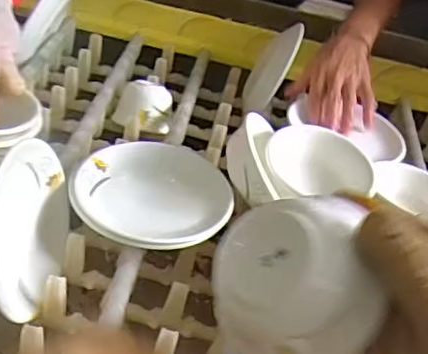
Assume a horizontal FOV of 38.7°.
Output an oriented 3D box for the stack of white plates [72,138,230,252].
[{"bbox_3d":[-0.061,0.013,0.601,0.151,0.030,0.141,-1,32,-13],"label":"stack of white plates"}]

